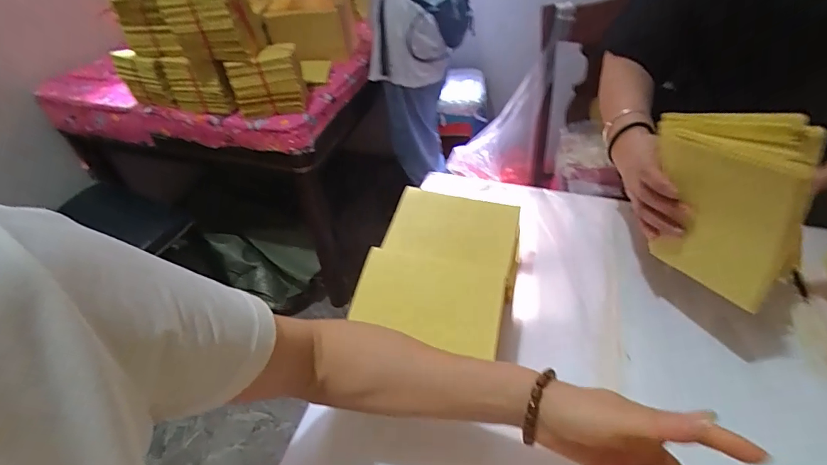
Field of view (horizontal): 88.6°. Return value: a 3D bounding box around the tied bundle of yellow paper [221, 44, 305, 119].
[{"bbox_3d":[-0.375,-0.389,1.096,0.171,0.144,0.092,-6,44,-1],"label":"tied bundle of yellow paper"}]

